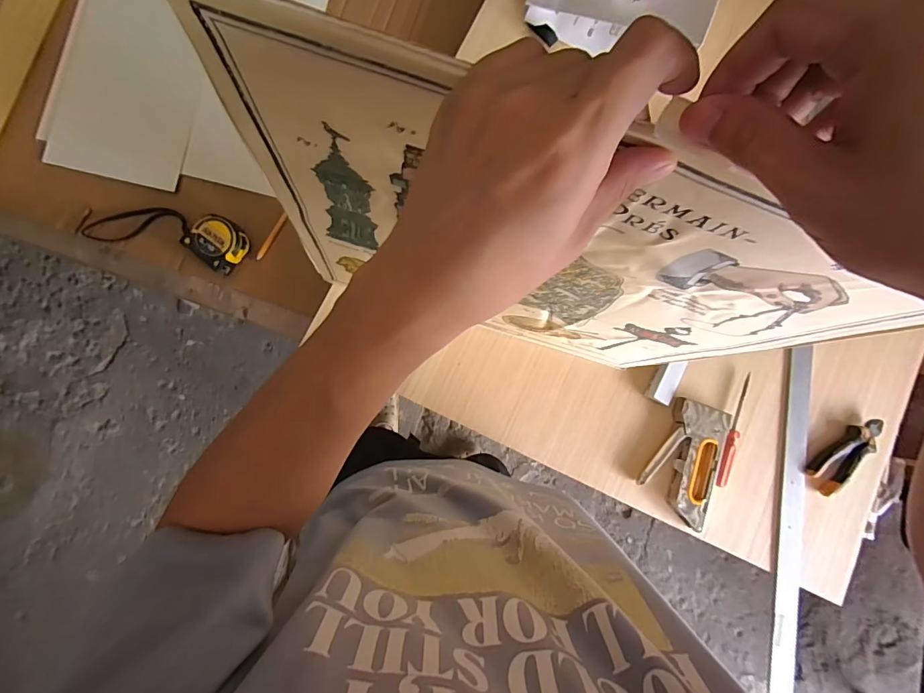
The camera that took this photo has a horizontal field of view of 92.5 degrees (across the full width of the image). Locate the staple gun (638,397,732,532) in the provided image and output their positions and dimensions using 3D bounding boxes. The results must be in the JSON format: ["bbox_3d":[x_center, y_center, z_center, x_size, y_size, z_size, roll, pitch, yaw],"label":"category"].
[{"bbox_3d":[0.325,0.163,0.648,0.104,0.021,0.169,23,83,-4],"label":"staple gun"}]

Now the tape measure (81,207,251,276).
[{"bbox_3d":[-0.404,-0.158,0.602,0.215,0.043,0.074,15,84,-4],"label":"tape measure"}]

